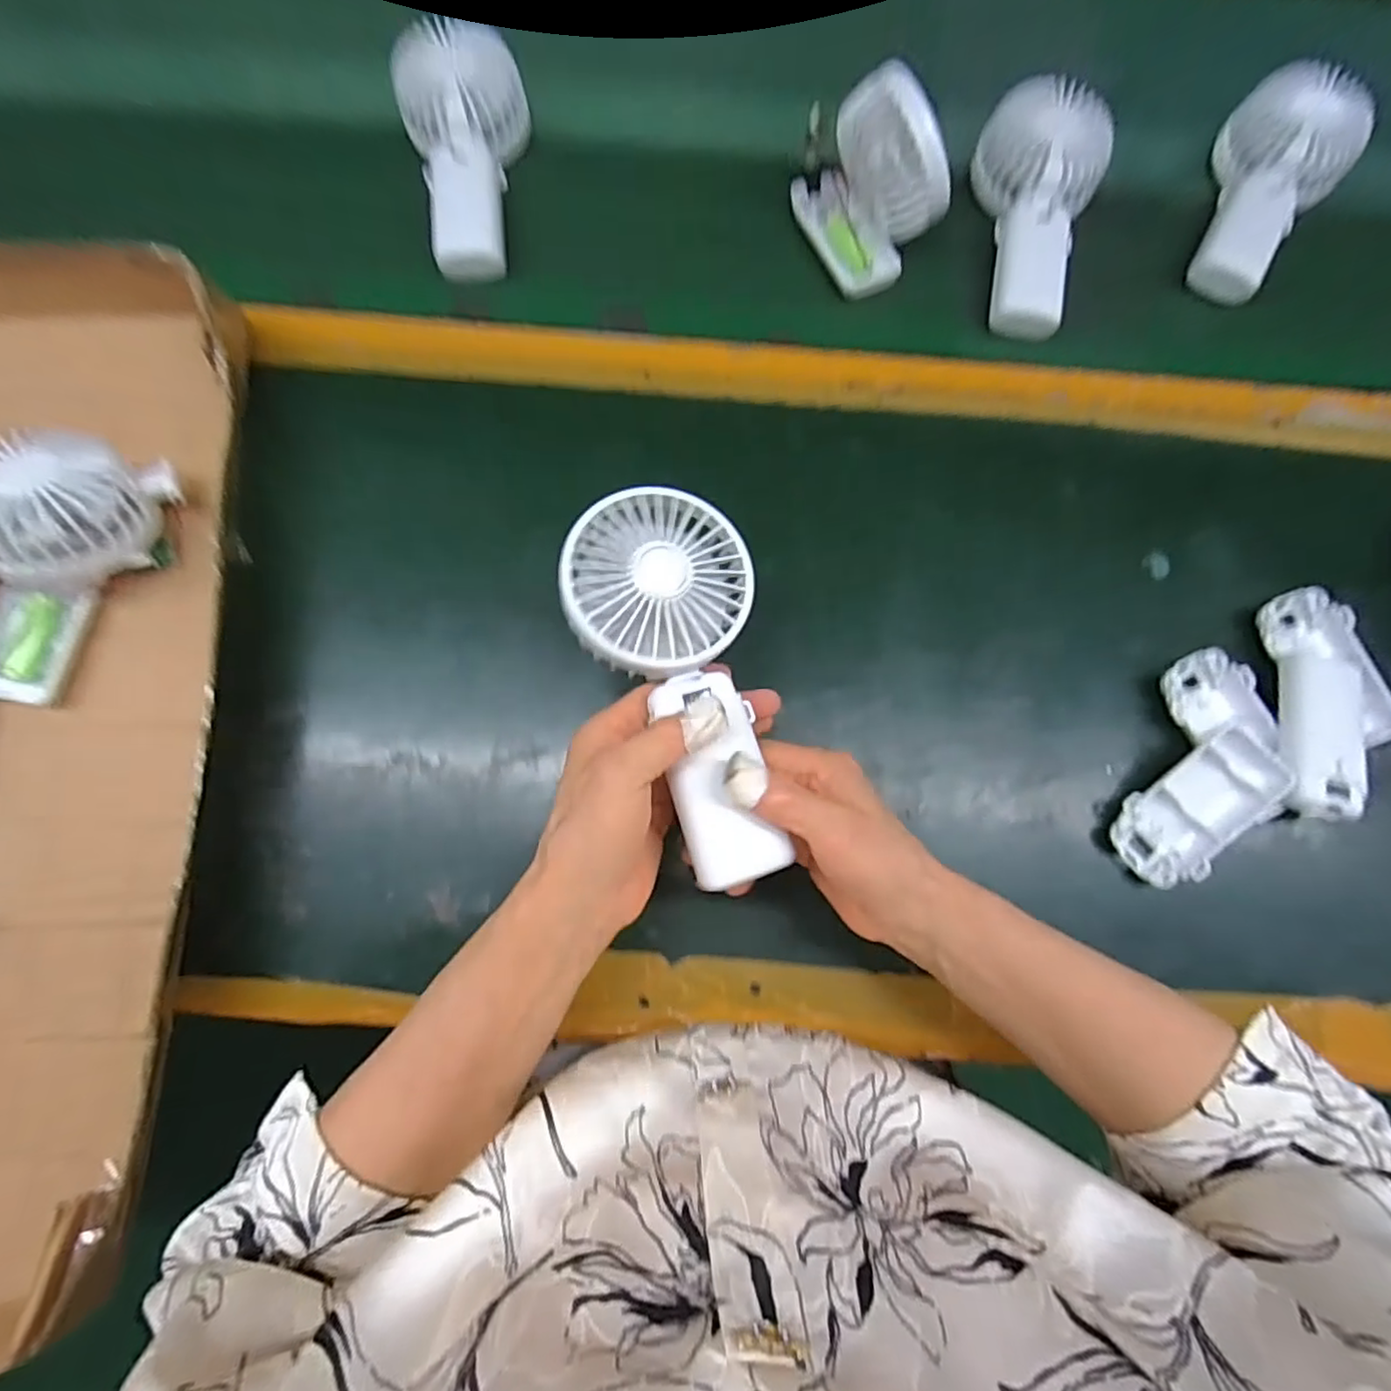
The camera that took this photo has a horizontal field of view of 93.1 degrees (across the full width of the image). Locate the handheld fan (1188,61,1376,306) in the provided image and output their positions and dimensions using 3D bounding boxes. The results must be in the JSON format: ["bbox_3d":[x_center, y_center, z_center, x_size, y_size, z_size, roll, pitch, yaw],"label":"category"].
[{"bbox_3d":[0.407,-0.367,0.469,0.088,0.046,0.168,36,78,7],"label":"handheld fan"}]

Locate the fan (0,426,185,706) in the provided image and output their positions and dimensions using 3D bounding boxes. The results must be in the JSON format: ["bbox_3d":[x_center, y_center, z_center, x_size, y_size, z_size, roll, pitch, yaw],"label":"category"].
[{"bbox_3d":[-0.355,-0.074,0.360,0.077,0.065,0.151,20,76,3],"label":"fan"}]

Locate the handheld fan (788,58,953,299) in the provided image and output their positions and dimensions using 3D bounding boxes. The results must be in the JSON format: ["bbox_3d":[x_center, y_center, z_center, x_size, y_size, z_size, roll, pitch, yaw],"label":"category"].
[{"bbox_3d":[0.110,-0.345,0.436,0.066,0.087,0.104,-31,79,-9],"label":"handheld fan"}]

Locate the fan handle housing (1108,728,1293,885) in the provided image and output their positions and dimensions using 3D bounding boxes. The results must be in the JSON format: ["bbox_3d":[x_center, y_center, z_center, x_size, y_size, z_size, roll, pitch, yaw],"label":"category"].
[{"bbox_3d":[0.281,0.062,0.370,0.096,0.017,0.051,-43,81,4],"label":"fan handle housing"}]

